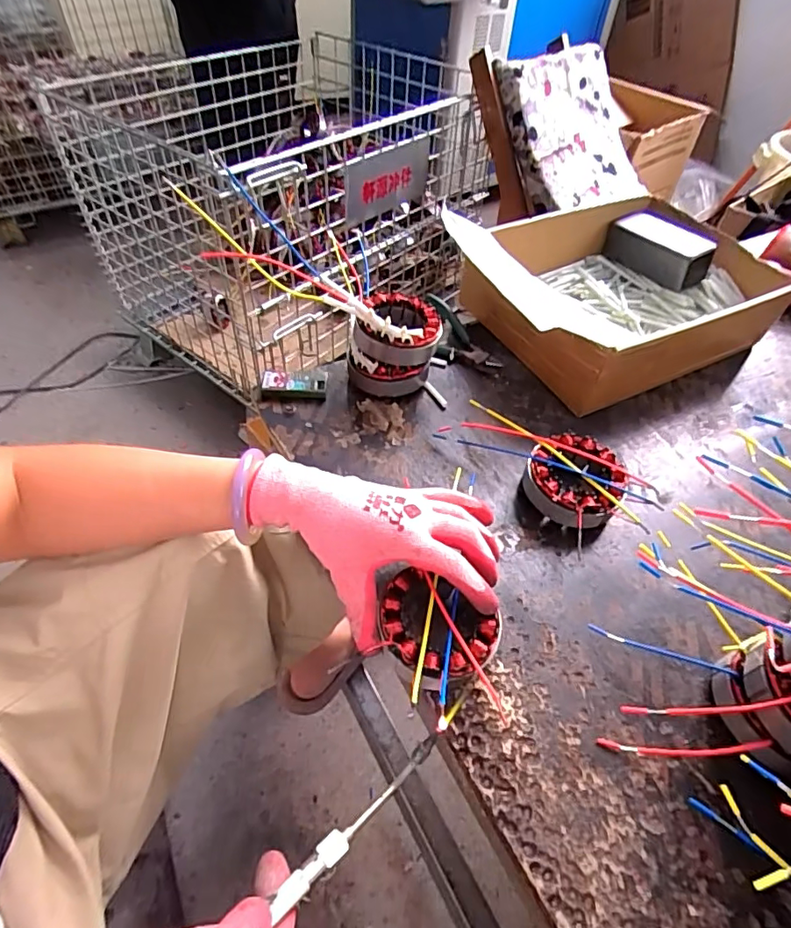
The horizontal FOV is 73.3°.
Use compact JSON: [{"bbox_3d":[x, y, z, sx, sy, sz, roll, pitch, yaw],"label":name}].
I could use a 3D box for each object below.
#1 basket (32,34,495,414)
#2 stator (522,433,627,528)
[{"bbox_3d":[-0.297,-0.725,1.415,0.815,0.489,0.879,35,56,23],"label":"basket"},{"bbox_3d":[0.163,0.017,0.491,0.085,0.041,0.085,2,50,-2],"label":"stator"}]

